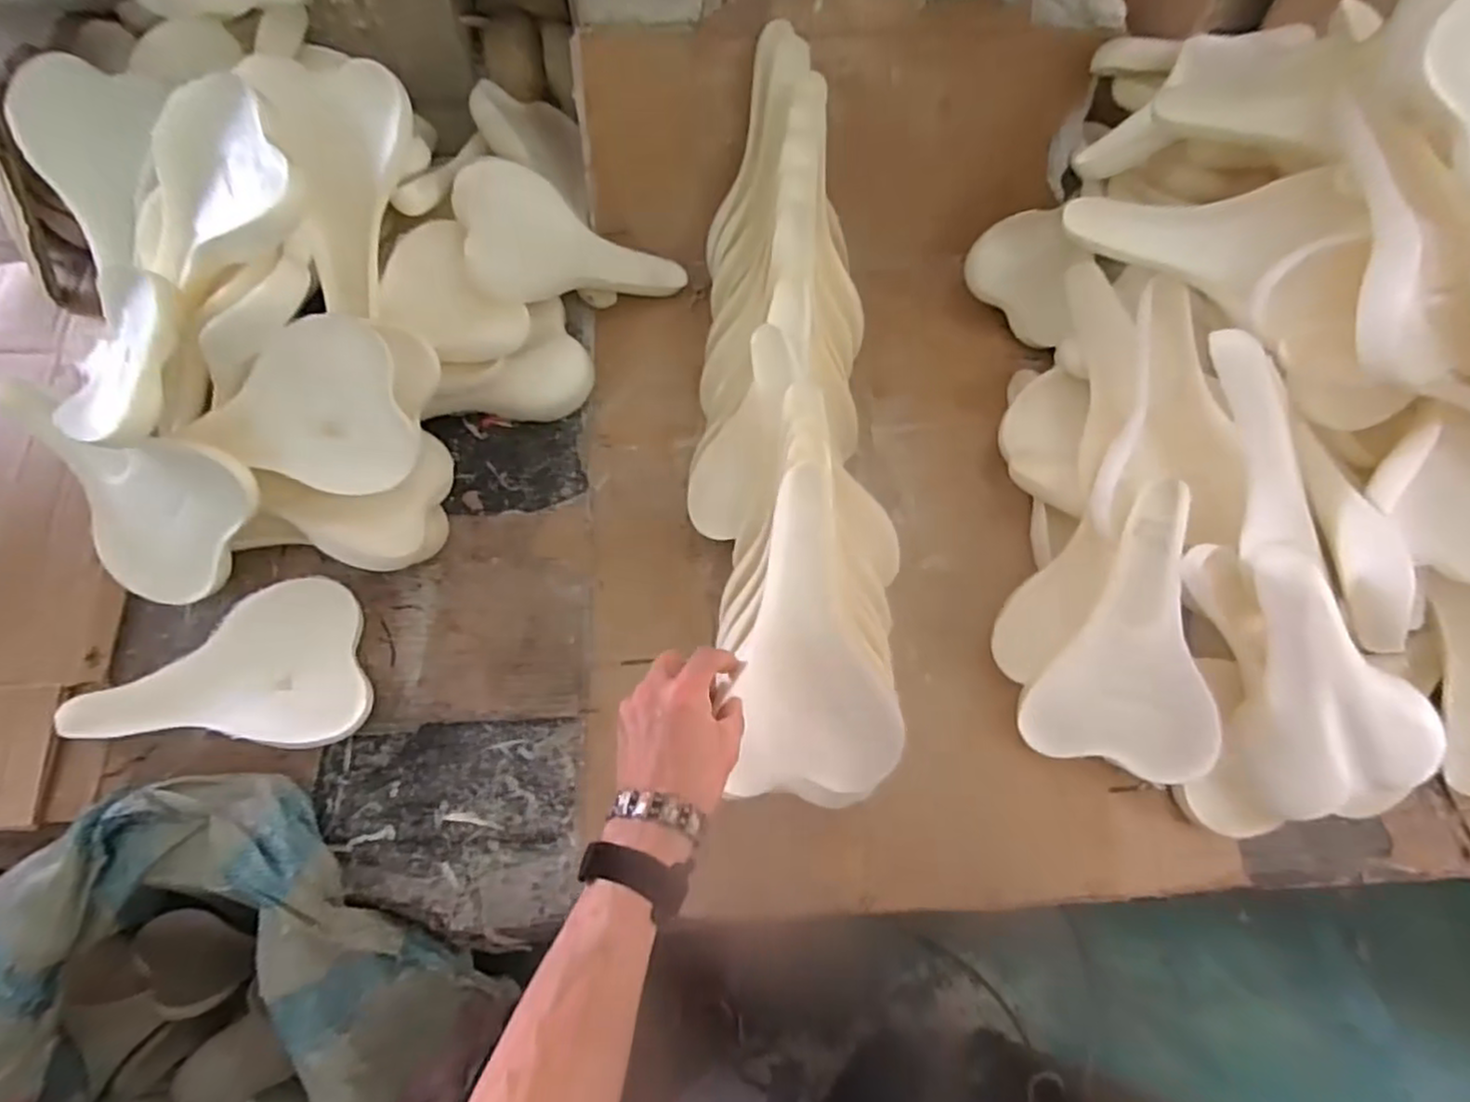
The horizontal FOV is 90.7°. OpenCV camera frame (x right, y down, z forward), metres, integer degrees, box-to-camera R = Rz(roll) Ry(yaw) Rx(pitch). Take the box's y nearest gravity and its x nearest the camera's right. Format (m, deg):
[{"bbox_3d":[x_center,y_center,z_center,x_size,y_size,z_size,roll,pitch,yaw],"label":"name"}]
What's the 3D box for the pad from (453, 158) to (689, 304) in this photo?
[{"bbox_3d":[-0.173,-0.333,0.805,0.249,0.039,0.142,-3,90,-39],"label":"pad"}]

